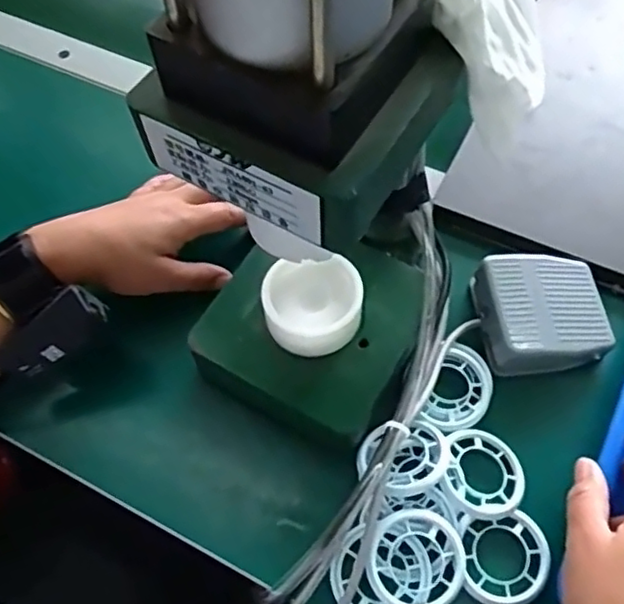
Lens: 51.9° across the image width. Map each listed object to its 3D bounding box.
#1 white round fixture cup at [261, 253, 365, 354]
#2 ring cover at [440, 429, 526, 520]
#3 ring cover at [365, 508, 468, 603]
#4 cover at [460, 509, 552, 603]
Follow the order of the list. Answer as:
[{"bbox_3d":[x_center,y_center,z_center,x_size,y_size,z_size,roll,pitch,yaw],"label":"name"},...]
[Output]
[{"bbox_3d":[0.000,0.001,0.396,0.058,0.034,0.055,0,61,1],"label":"white round fixture cup"},{"bbox_3d":[0.104,0.102,0.386,0.050,0.012,0.053,13,62,8],"label":"ring cover"},{"bbox_3d":[0.059,0.147,0.363,0.056,0.007,0.056,-24,79,-8],"label":"ring cover"},{"bbox_3d":[0.112,0.148,0.369,0.053,0.006,0.050,-8,61,-3],"label":"cover"}]

